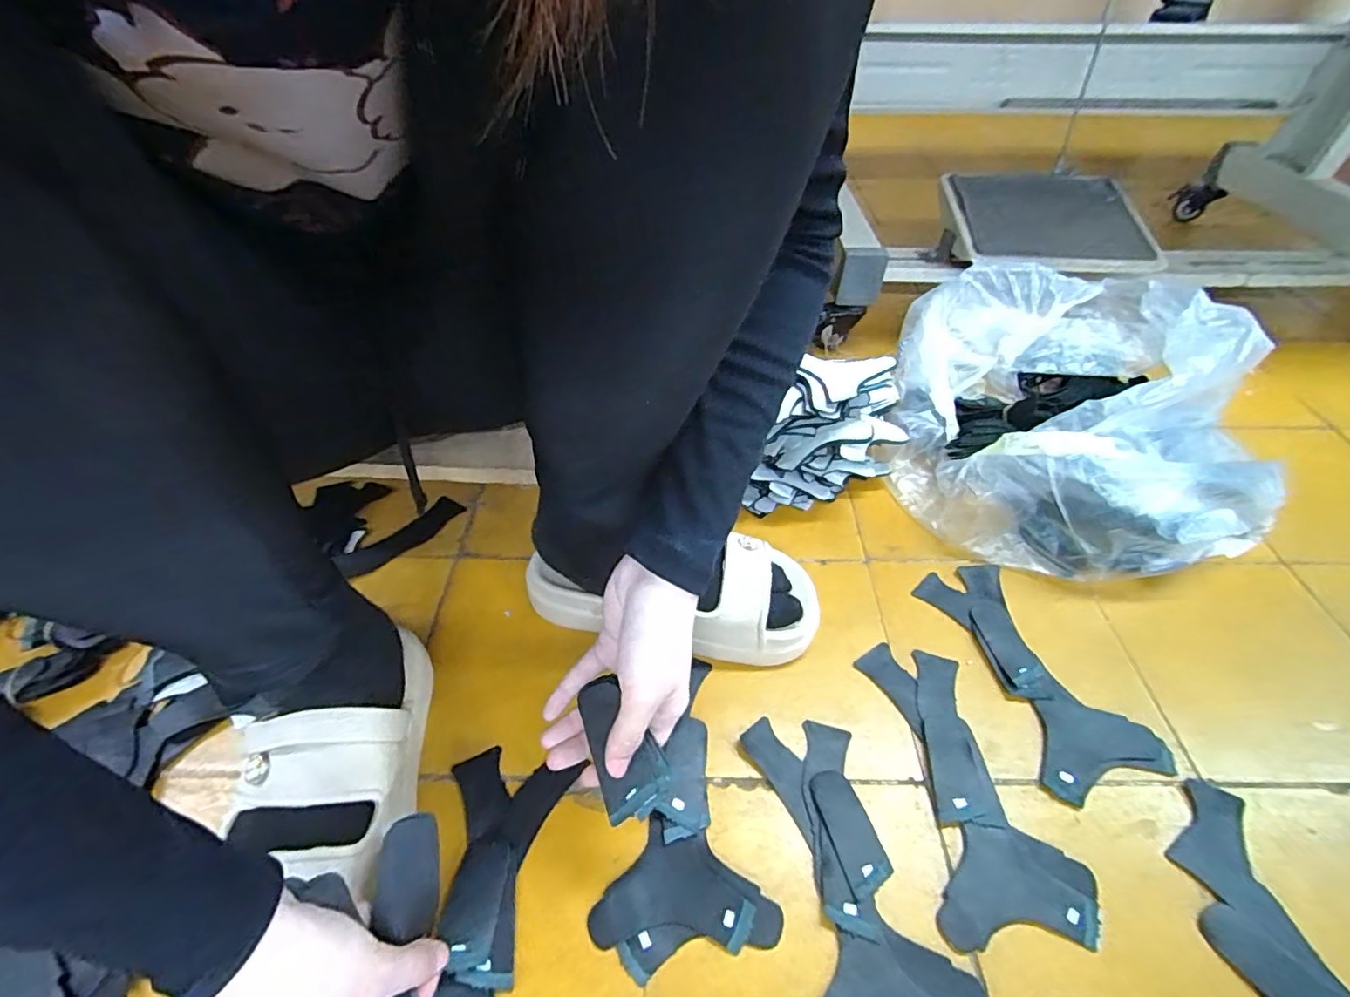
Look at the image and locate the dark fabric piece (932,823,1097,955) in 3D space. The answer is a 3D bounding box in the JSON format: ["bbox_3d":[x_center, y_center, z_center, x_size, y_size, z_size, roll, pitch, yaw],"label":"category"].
[{"bbox_3d":[0.220,0.255,0.366,0.091,0.004,0.075,14,49,12],"label":"dark fabric piece"}]

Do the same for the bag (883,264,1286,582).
[{"bbox_3d":[0.403,-0.099,0.591,0.312,0.186,0.344,9,48,8],"label":"bag"}]

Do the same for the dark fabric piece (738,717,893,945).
[{"bbox_3d":[0.109,0.217,0.405,0.070,0.007,0.139,-16,49,-14],"label":"dark fabric piece"}]

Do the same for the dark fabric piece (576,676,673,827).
[{"bbox_3d":[-0.034,0.150,0.346,0.039,0.015,0.078,-22,71,-19],"label":"dark fabric piece"}]

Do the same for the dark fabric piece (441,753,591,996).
[{"bbox_3d":[-0.128,0.235,0.381,0.083,0.017,0.127,9,48,8],"label":"dark fabric piece"}]

